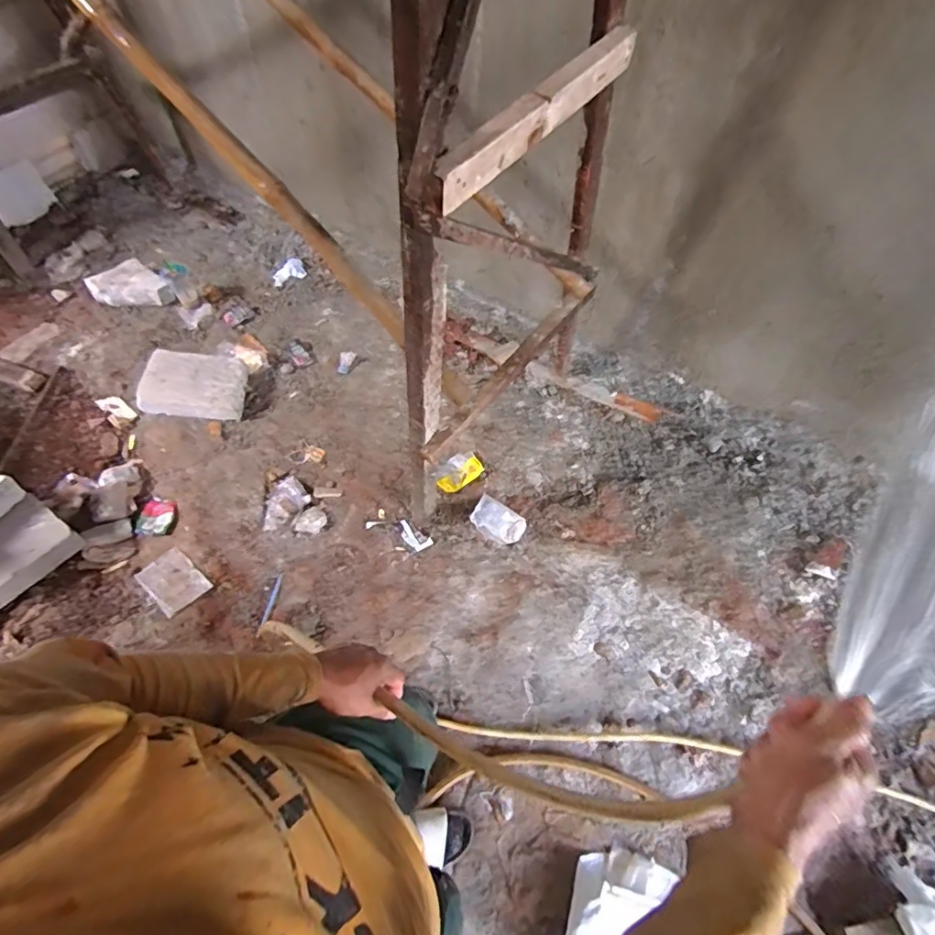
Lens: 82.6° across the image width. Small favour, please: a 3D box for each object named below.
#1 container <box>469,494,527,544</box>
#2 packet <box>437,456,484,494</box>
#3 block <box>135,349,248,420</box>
[{"bbox_3d":[0.089,0.148,1.461,0.139,0.063,0.091,24,65,13],"label":"container"},{"bbox_3d":[-0.027,0.014,1.554,0.136,0.027,0.085,-30,64,-17],"label":"packet"},{"bbox_3d":[-0.860,-0.259,1.669,0.310,0.096,0.213,2,59,1],"label":"block"}]

